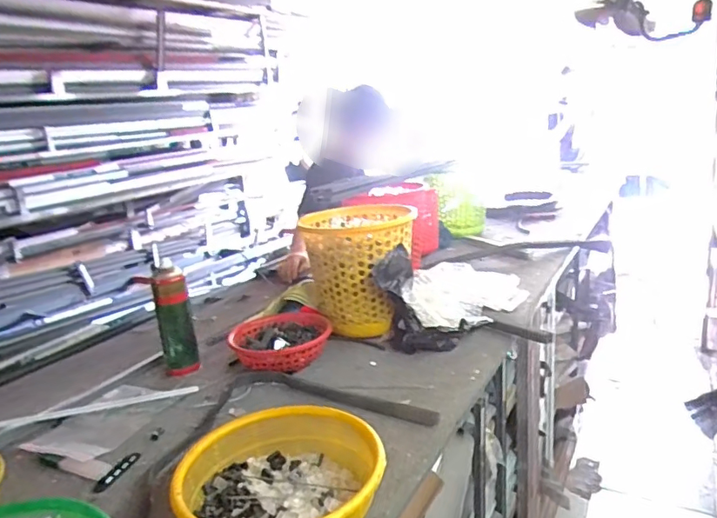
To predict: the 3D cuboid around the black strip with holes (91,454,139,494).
[{"bbox_3d":[-0.331,0.290,0.745,0.020,0.006,0.077,-1,15,18],"label":"black strip with holes"}]

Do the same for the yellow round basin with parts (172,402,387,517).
[{"bbox_3d":[-0.086,0.260,0.628,0.229,0.076,0.246,-10,15,-17],"label":"yellow round basin with parts"}]

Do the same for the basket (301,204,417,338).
[{"bbox_3d":[0.010,0.024,1.176,0.235,0.238,0.249,-3,14,13],"label":"basket"}]

